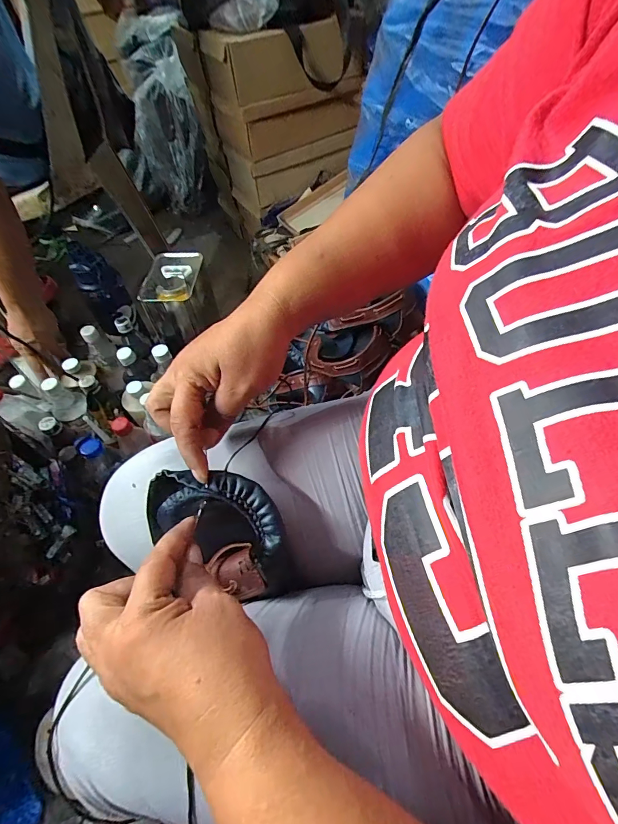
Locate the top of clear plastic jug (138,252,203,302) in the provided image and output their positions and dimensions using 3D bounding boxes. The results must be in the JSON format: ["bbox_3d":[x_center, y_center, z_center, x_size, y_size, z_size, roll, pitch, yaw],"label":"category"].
[{"bbox_3d":[-0.292,-0.287,0.834,0.102,0.022,0.155,1,56,3],"label":"top of clear plastic jug"}]

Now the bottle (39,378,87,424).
[{"bbox_3d":[-0.475,-0.026,0.762,0.057,0.097,0.061,39,66,24],"label":"bottle"}]

